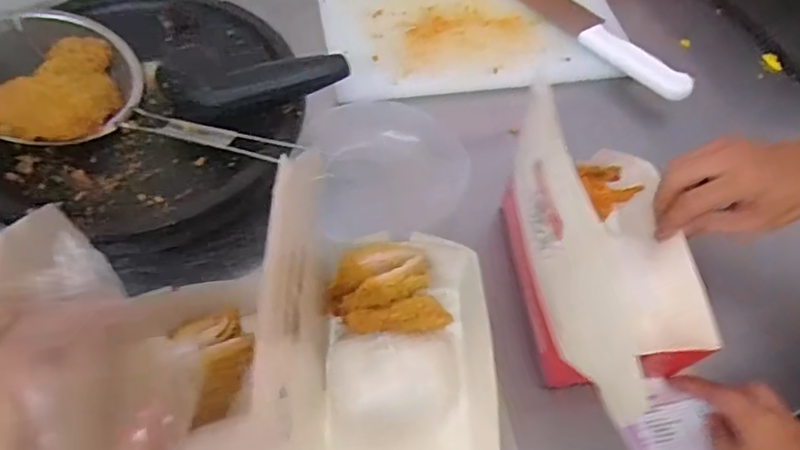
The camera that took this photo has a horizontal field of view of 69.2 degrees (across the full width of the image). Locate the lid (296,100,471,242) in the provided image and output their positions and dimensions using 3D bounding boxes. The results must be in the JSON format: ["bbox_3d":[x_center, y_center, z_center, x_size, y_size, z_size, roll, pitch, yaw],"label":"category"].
[{"bbox_3d":[-0.019,-0.057,0.518,0.148,0.014,0.156,6,53,-7],"label":"lid"}]

